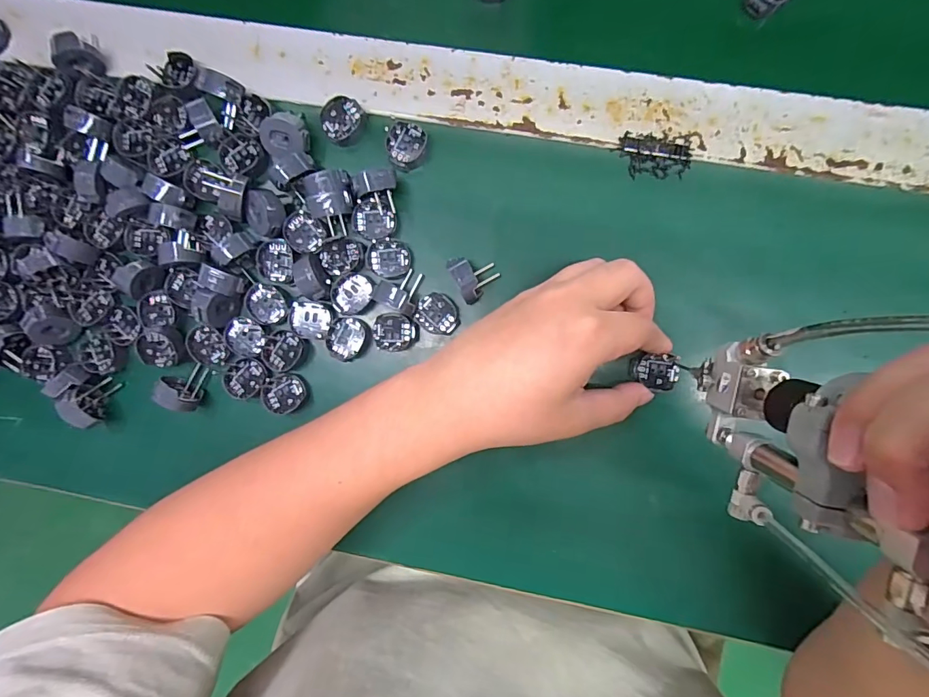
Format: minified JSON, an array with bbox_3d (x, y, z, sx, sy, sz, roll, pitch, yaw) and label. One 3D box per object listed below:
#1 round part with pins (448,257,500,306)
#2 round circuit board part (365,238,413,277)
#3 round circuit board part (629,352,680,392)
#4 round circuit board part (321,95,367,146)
[{"bbox_3d":[0.008,-0.046,0.293,0.027,0.029,0.029,-28,89,5],"label":"round part with pins"},{"bbox_3d":[-0.050,-0.059,0.305,0.028,0.012,0.023,8,92,5],"label":"round circuit board part"},{"bbox_3d":[0.121,0.014,0.291,0.026,0.016,0.023,15,91,3],"label":"round circuit board part"},{"bbox_3d":[-0.079,-0.148,0.300,0.024,0.012,0.029,16,93,4],"label":"round circuit board part"}]

